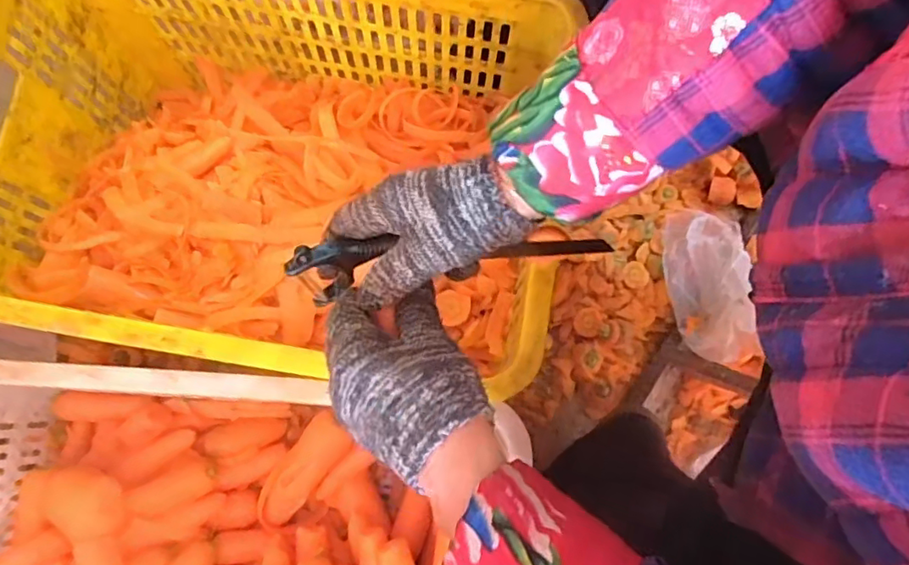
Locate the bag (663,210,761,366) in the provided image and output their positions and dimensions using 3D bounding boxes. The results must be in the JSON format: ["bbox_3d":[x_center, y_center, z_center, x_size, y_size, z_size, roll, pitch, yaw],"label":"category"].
[{"bbox_3d":[0.307,-0.002,0.681,0.068,0.097,0.192,0,77,-1],"label":"bag"}]

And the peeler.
[{"bbox_3d":[0.000,-0.010,0.344,0.194,0.029,0.042,-1,77,-1],"label":"peeler"}]

